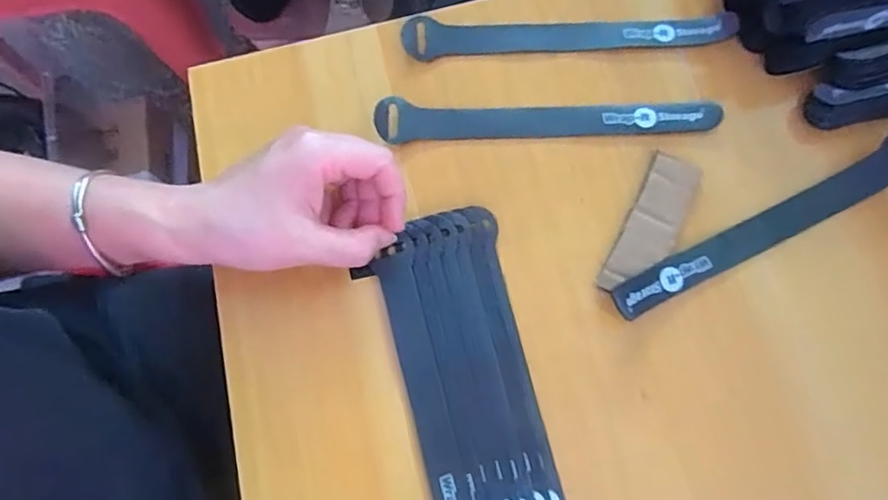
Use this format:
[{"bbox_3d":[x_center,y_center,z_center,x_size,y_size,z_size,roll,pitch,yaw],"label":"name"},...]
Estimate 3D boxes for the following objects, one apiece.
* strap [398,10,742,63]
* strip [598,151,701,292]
[{"bbox_3d":[0.077,-0.135,0.368,0.201,0.010,0.023,-3,75,1],"label":"strap"},{"bbox_3d":[0.116,-0.014,0.332,0.028,0.009,0.087,26,77,8],"label":"strip"}]

